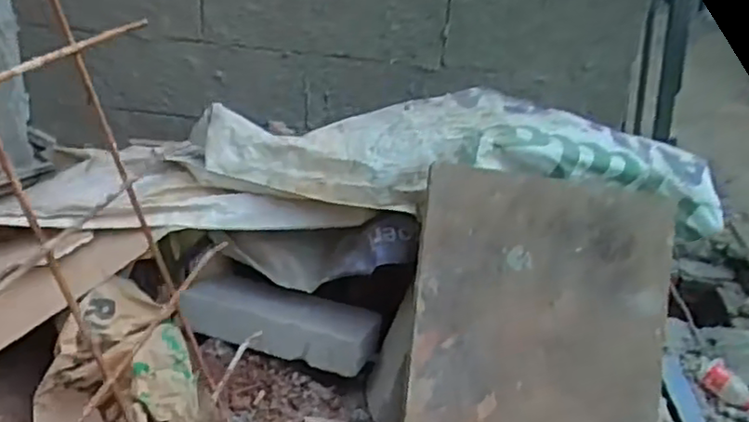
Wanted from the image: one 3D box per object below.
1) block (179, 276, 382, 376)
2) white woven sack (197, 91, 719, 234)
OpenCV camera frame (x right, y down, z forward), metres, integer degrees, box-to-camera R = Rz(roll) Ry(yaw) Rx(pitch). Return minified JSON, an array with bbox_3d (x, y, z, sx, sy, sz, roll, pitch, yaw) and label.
[{"bbox_3d":[-0.164,0.202,1.200,0.332,0.092,0.093,7,26,7],"label":"block"},{"bbox_3d":[0.161,-0.153,1.276,0.918,0.129,0.477,2,26,-3],"label":"white woven sack"}]

